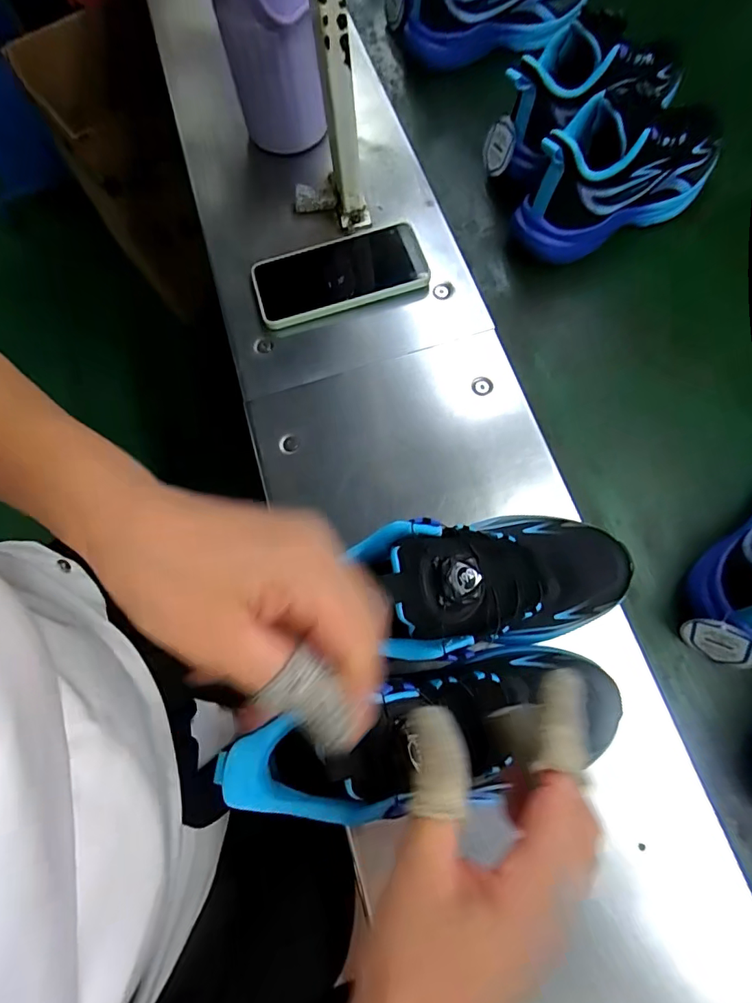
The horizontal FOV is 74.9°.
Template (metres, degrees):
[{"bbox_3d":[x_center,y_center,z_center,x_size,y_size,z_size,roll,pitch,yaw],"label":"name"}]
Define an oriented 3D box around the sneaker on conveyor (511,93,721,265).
[{"bbox_3d":[0.228,-0.308,0.456,0.206,0.104,0.081,-27,75,-8],"label":"sneaker on conveyor"}]

